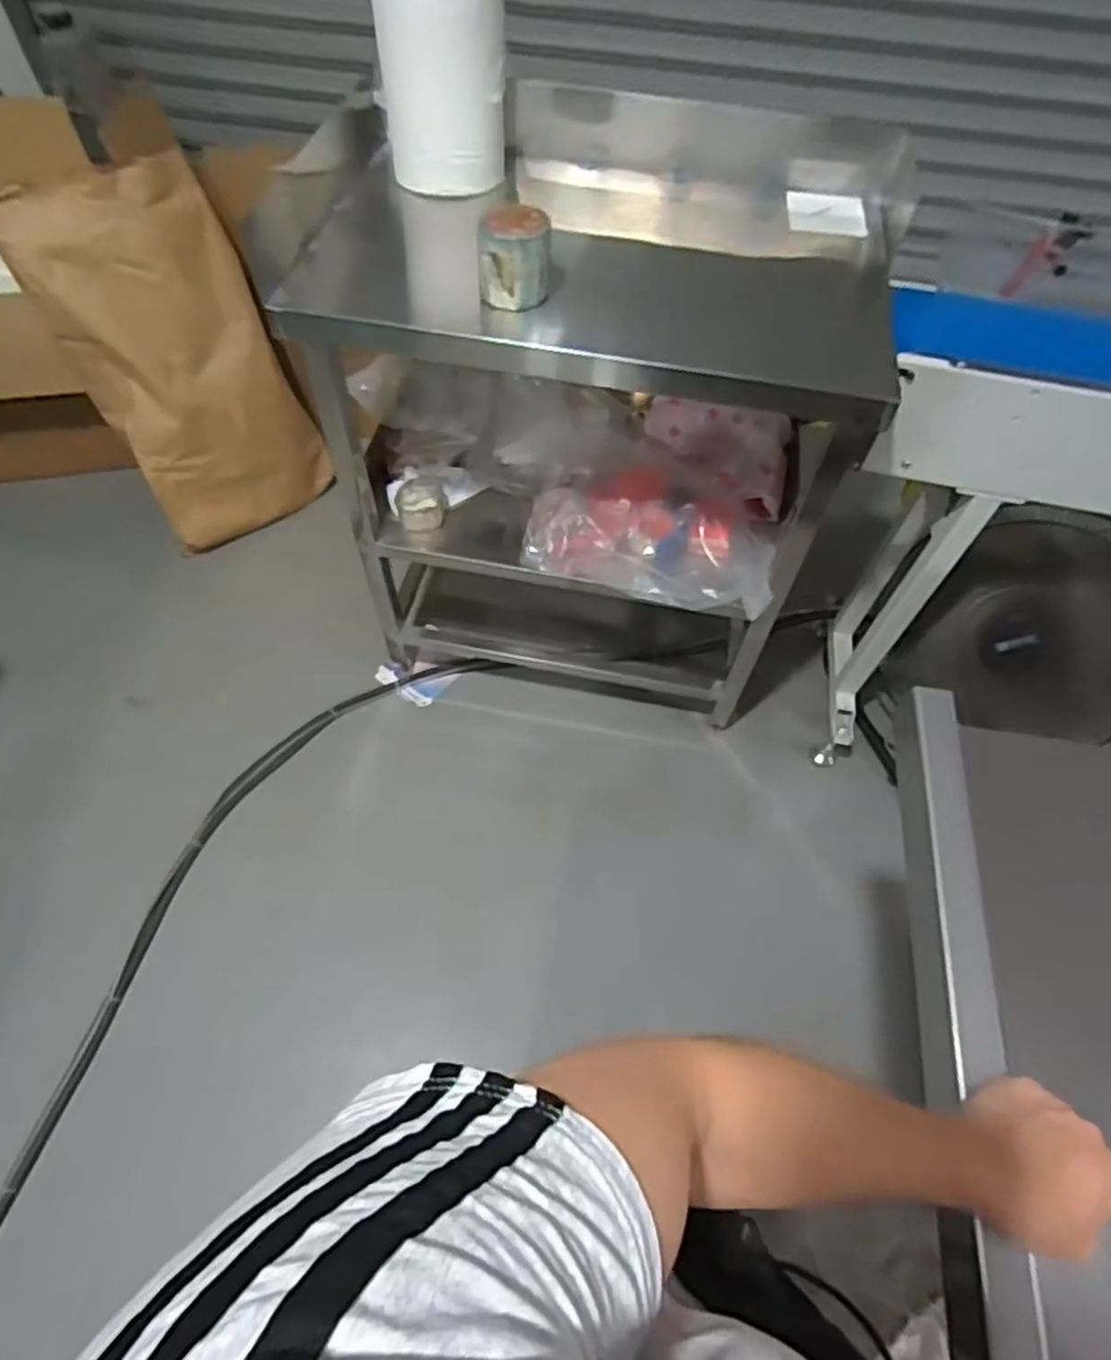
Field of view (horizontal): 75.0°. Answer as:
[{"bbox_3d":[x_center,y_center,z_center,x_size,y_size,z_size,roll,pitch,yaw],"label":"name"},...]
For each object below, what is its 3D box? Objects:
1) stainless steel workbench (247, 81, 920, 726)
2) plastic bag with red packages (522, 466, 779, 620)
[{"bbox_3d":[0.054,-0.416,1.373,0.831,0.951,0.533,10,58,3],"label":"stainless steel workbench"},{"bbox_3d":[0.180,-0.258,1.294,0.439,0.094,0.237,12,58,5],"label":"plastic bag with red packages"}]

